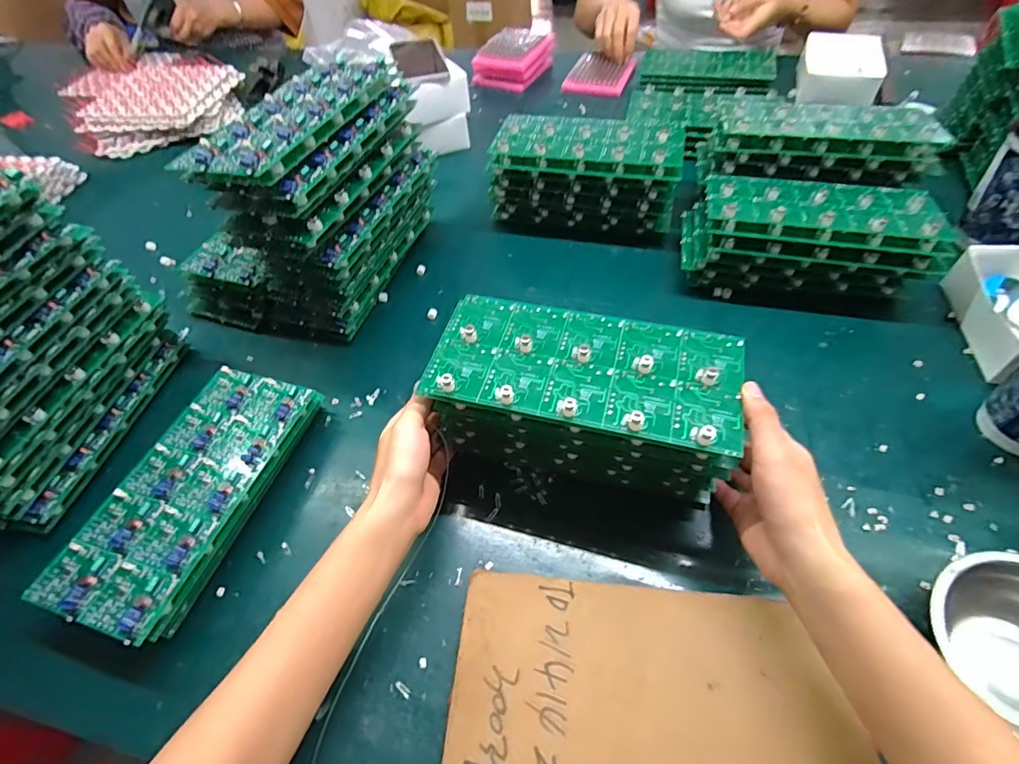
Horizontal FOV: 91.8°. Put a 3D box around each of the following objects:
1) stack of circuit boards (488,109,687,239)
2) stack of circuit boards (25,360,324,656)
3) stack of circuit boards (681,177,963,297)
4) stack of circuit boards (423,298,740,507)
[{"bbox_3d":[0.098,-0.271,0.643,0.229,0.103,0.103,9,53,10],"label":"stack of circuit boards"},{"bbox_3d":[-0.266,0.094,0.426,0.108,0.048,0.228,12,53,13],"label":"stack of circuit boards"},{"bbox_3d":[0.325,-0.163,0.554,0.246,0.099,0.116,8,53,10],"label":"stack of circuit boards"},{"bbox_3d":[0.060,0.016,0.412,0.223,0.117,0.105,12,53,12],"label":"stack of circuit boards"}]

